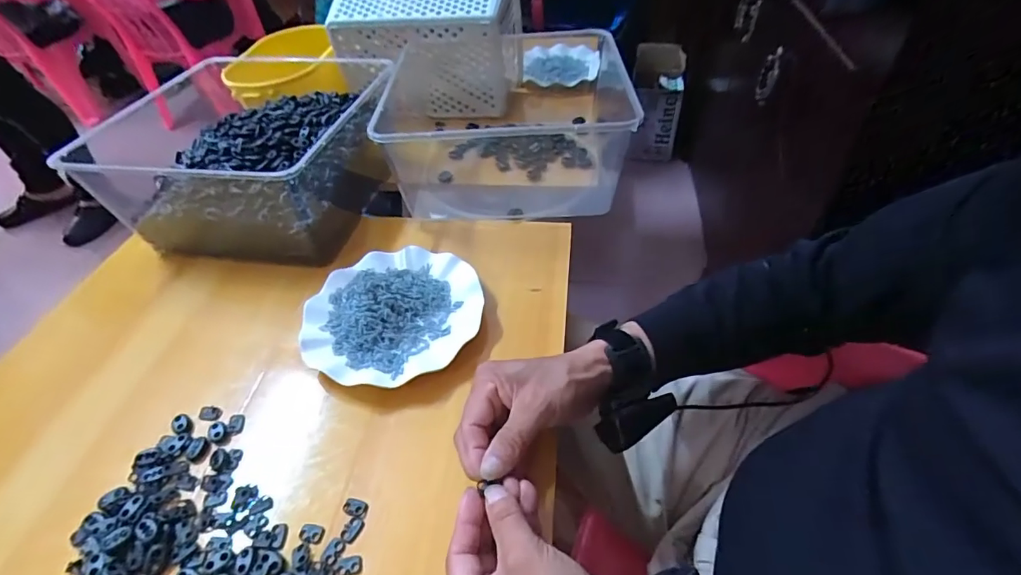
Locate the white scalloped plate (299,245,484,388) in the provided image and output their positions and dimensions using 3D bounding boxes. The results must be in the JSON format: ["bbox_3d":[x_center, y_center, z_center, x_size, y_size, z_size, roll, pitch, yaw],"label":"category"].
[{"bbox_3d":[-0.122,0.024,0.506,0.171,0.040,0.179,-2,45,2],"label":"white scalloped plate"}]

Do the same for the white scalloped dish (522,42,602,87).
[{"bbox_3d":[0.099,-0.439,0.945,0.148,0.032,0.176,0,46,5],"label":"white scalloped dish"}]

